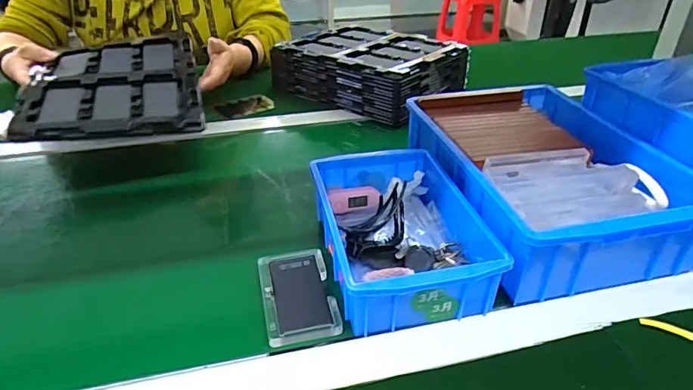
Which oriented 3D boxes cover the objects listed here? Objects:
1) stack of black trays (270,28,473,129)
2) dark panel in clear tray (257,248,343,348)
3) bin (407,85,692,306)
[{"bbox_3d":[0.038,-0.225,0.826,0.275,0.077,0.220,23,39,30],"label":"stack of black trays"},{"bbox_3d":[-0.044,0.087,0.423,0.061,0.009,0.104,-7,33,-12],"label":"dark panel in clear tray"},{"bbox_3d":[0.200,-0.029,0.525,0.220,0.084,0.319,-8,34,-14],"label":"bin"}]

